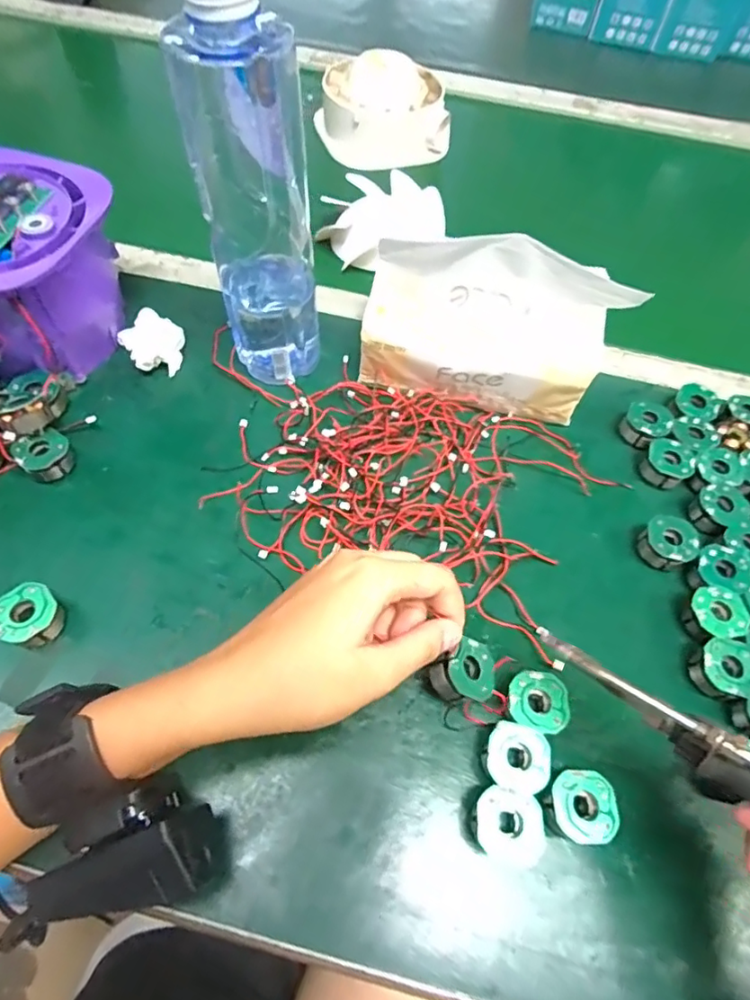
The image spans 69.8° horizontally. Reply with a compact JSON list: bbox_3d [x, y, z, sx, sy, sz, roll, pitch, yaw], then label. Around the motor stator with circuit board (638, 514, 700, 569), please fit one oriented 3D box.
[{"bbox_3d":[0.186,0.029,0.346,0.030,0.025,0.031,-31,67,-19],"label":"motor stator with circuit board"}]

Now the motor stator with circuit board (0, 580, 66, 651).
[{"bbox_3d":[-0.188,0.065,0.296,0.028,0.027,0.031,37,65,16],"label":"motor stator with circuit board"}]

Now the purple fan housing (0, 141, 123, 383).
[{"bbox_3d":[-0.249,-0.156,0.377,0.139,0.104,0.145,36,65,16],"label":"purple fan housing"}]

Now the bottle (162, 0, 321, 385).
[{"bbox_3d":[-0.069,-0.169,0.319,0.060,0.230,0.063,-10,62,-9],"label":"bottle"}]

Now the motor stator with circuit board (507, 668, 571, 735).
[{"bbox_3d":[0.086,0.109,0.289,0.031,0.021,0.031,2,61,-3],"label":"motor stator with circuit board"}]

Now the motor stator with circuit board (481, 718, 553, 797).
[{"bbox_3d":[0.071,0.132,0.275,0.032,0.022,0.030,2,61,-3],"label":"motor stator with circuit board"}]

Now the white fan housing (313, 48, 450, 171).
[{"bbox_3d":[0.010,-0.419,0.571,0.138,0.056,0.096,1,61,-3],"label":"white fan housing"}]

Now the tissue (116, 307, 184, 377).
[{"bbox_3d":[-0.167,-0.118,0.408,0.041,0.021,0.053,-31,67,-19],"label":"tissue"}]

